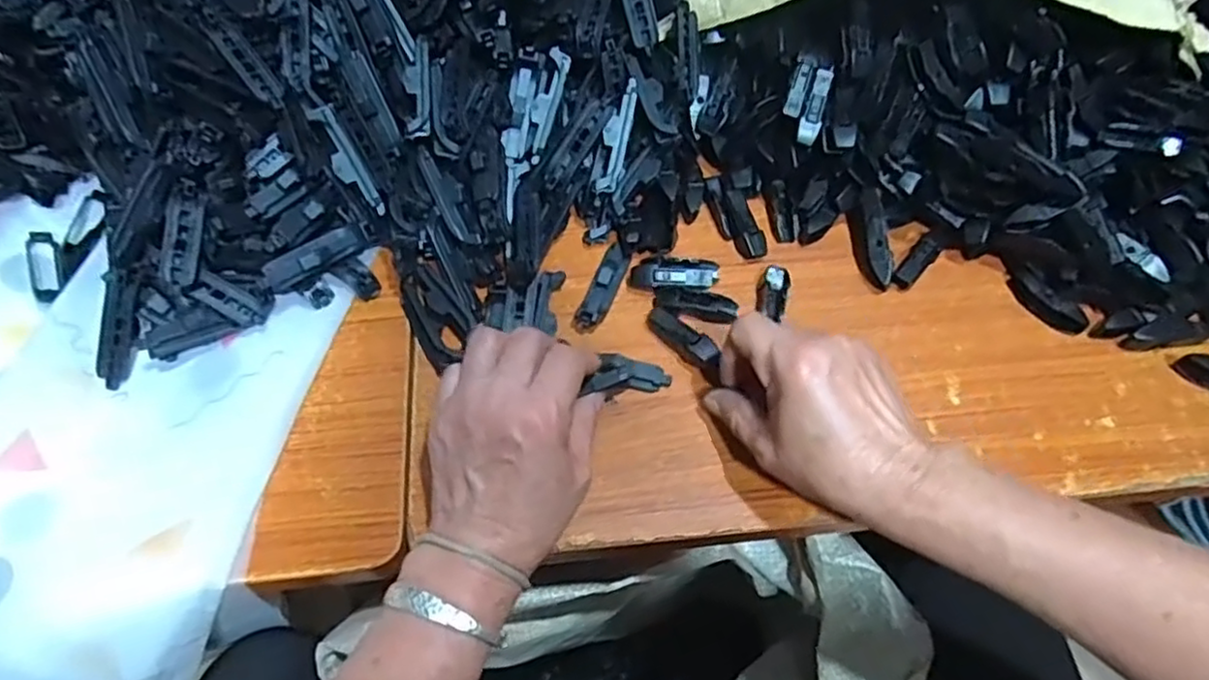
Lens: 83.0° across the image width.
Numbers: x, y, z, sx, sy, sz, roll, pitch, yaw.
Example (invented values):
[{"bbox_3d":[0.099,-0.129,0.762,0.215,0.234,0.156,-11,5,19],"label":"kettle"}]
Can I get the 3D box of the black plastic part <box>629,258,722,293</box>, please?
[{"bbox_3d":[0.047,-0.044,0.459,0.060,0.017,0.023,4,60,2],"label":"black plastic part"}]

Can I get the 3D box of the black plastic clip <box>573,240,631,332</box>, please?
[{"bbox_3d":[-0.001,-0.037,0.455,0.017,0.014,0.069,22,62,12],"label":"black plastic clip"}]

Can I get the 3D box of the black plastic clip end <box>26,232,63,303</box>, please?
[{"bbox_3d":[-0.361,-0.047,0.441,0.017,0.004,0.056,-3,61,-46],"label":"black plastic clip end"}]

